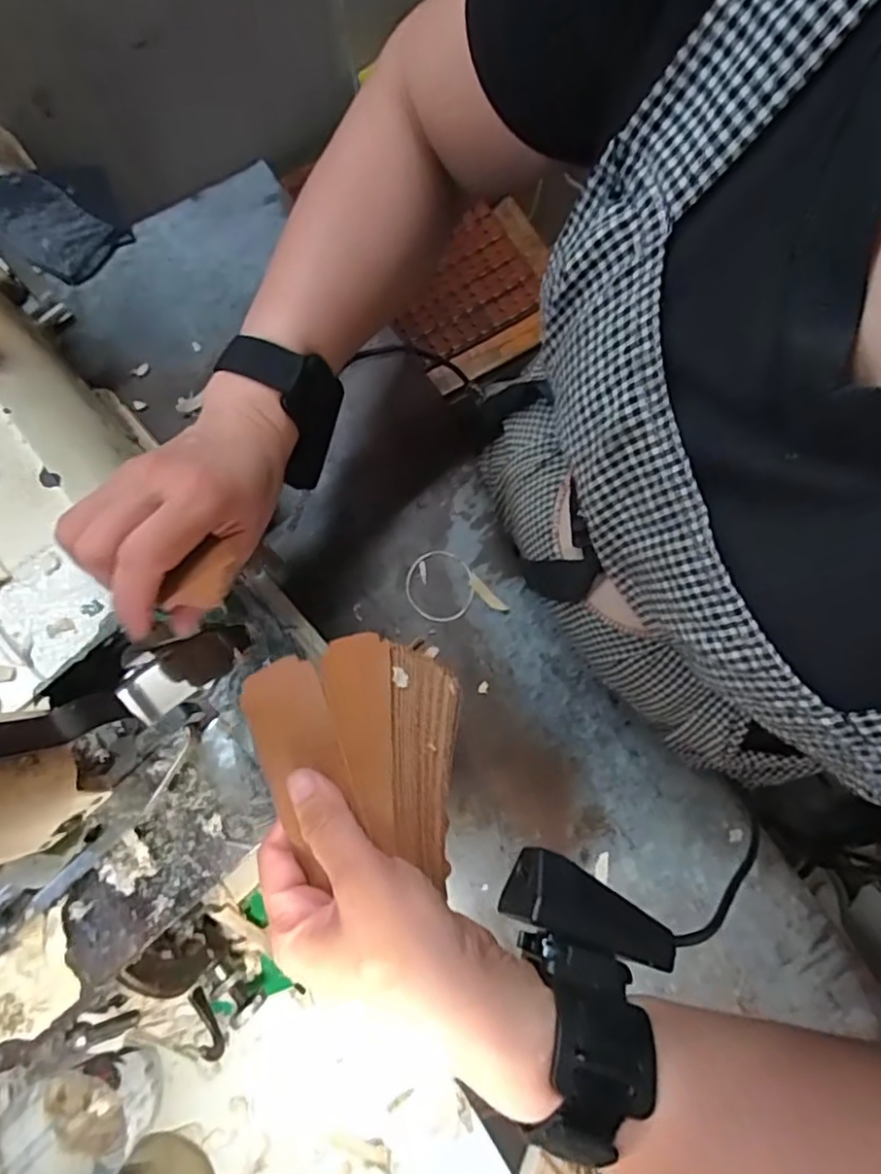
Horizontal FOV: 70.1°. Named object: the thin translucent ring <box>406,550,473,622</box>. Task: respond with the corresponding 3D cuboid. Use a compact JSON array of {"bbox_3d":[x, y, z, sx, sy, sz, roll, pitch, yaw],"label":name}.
[{"bbox_3d":[-0.001,-0.001,0.459,0.048,0.004,0.053,0,80,0],"label":"thin translucent ring"}]

